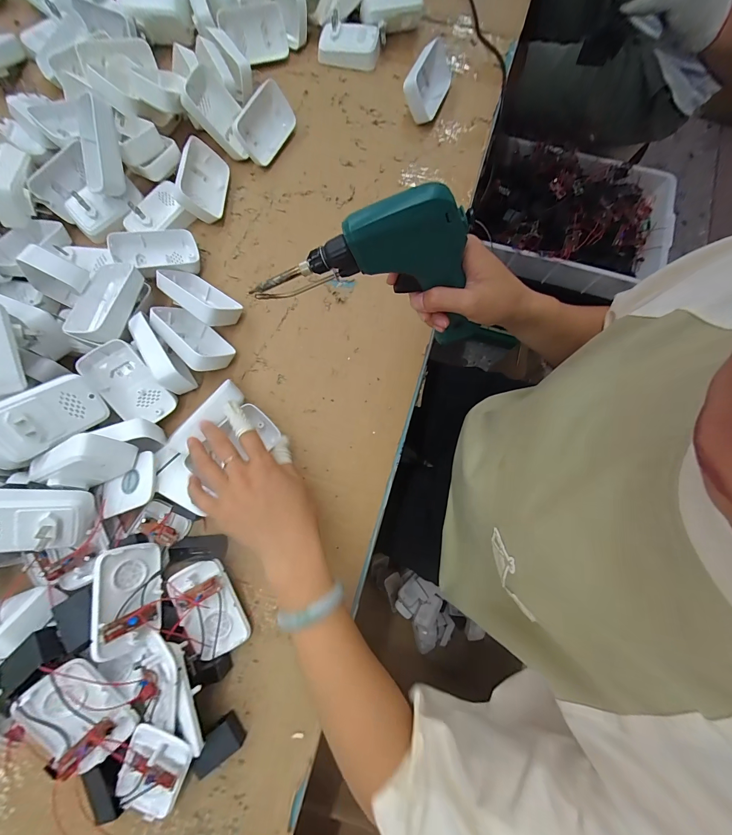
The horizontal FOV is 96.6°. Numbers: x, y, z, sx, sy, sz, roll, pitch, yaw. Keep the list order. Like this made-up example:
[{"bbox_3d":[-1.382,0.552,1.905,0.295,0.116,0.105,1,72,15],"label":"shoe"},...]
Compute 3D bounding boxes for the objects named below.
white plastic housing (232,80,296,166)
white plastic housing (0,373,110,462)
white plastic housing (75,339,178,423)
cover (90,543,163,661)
[{"bbox_3d":[-0.142,-0.410,0.457,0.035,0.061,0.095,26,79,26],"label":"white plastic housing"},{"bbox_3d":[-0.316,-0.001,0.321,0.022,0.055,0.091,4,36,40],"label":"white plastic housing"},{"bbox_3d":[-0.275,-0.037,0.379,0.057,0.027,0.097,-40,112,-18],"label":"white plastic housing"},{"bbox_3d":[-0.234,0.178,0.321,0.025,0.055,0.095,-34,62,35],"label":"cover"}]

